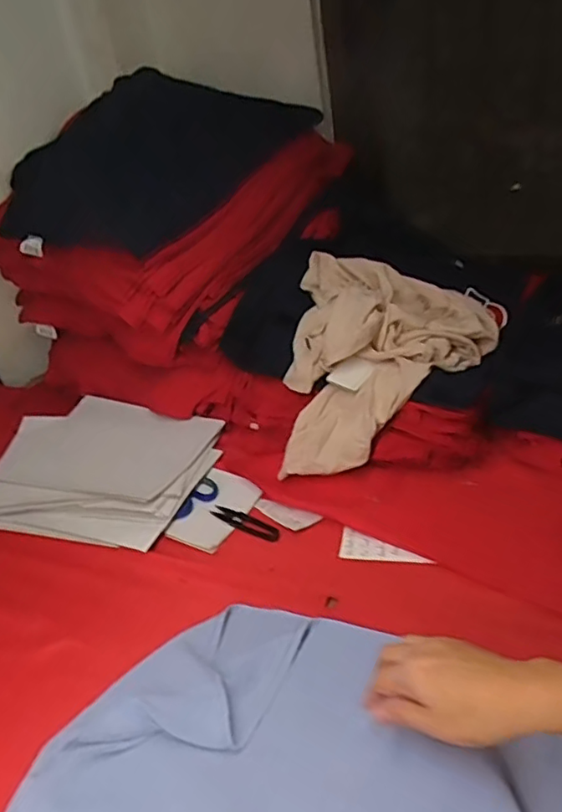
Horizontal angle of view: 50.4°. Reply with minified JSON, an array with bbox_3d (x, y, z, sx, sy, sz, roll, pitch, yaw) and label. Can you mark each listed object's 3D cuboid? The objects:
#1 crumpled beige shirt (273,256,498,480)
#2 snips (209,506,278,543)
[{"bbox_3d":[0.158,-0.063,0.841,0.281,0.193,0.308,-1,32,14],"label":"crumpled beige shirt"},{"bbox_3d":[-0.044,0.144,0.734,0.101,0.006,0.026,16,38,32],"label":"snips"}]

